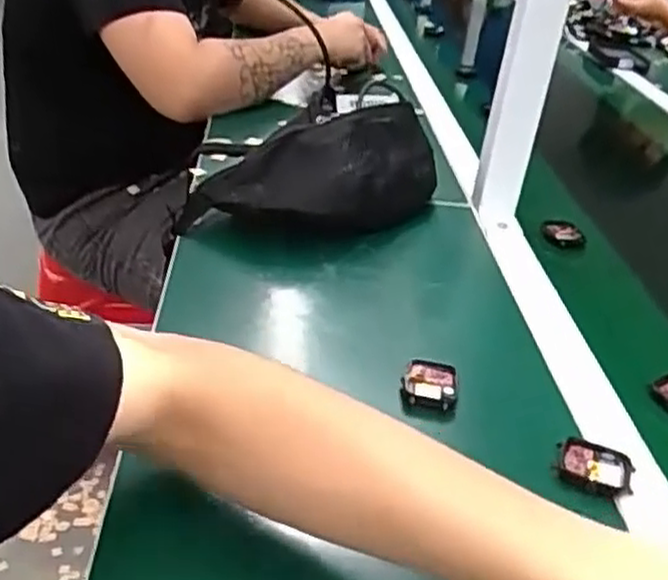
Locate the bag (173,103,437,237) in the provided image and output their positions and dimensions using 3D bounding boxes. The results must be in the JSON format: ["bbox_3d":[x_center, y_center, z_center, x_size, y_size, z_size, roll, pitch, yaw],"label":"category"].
[{"bbox_3d":[-0.009,-0.115,0.753,0.134,0.082,0.256,30,37,33],"label":"bag"}]

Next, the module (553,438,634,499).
[{"bbox_3d":[0.161,0.111,0.478,0.044,0.010,0.043,17,31,14],"label":"module"}]

